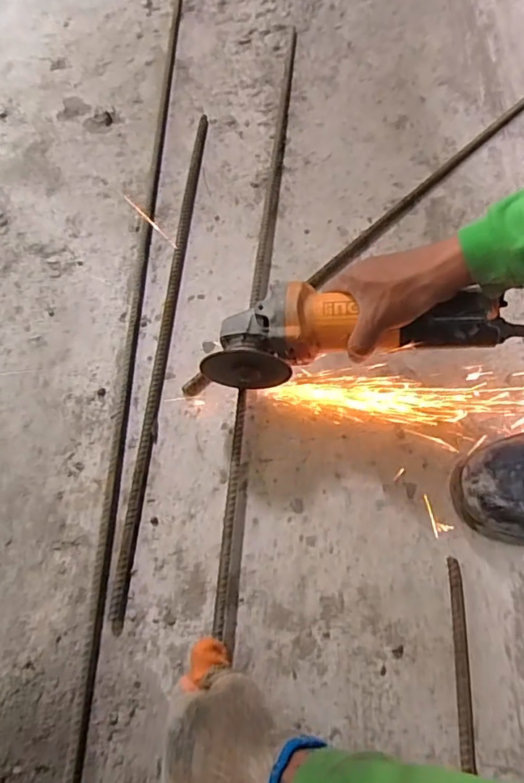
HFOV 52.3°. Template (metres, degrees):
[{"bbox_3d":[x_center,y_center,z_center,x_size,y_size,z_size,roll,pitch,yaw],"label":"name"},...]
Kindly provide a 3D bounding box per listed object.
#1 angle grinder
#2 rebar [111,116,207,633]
[{"bbox_3d":[0.080,-0.058,0.512,0.268,0.078,0.073,-7,63,11],"label":"angle grinder"},{"bbox_3d":[-0.114,-0.087,0.631,0.018,0.014,0.667,2,63,4],"label":"rebar"}]

